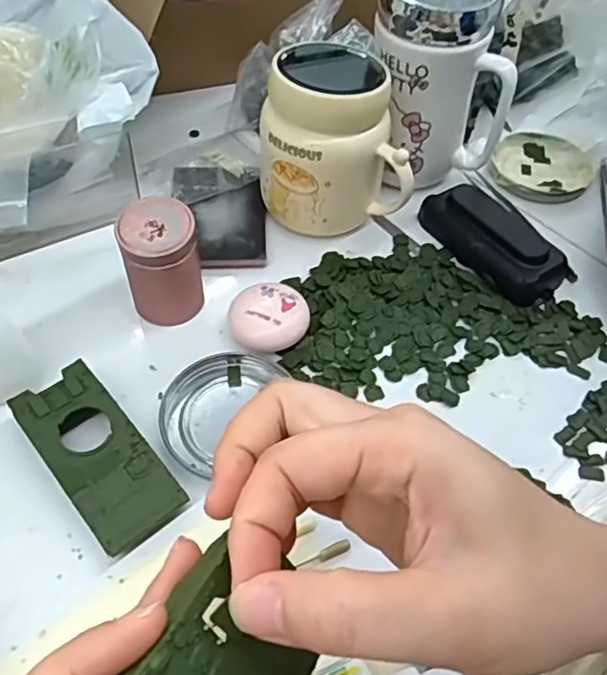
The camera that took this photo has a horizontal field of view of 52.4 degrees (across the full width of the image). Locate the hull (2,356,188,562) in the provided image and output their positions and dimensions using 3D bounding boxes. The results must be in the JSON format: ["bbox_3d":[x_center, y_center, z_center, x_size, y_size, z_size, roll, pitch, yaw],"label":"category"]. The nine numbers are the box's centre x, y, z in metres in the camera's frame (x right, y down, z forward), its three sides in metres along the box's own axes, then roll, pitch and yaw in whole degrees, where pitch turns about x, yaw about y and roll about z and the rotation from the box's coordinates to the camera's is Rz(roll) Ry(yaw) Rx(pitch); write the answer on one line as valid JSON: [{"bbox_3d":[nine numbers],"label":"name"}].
[{"bbox_3d":[-0.108,0.062,0.325,0.047,0.022,0.104,-35,61,-25],"label":"hull"}]

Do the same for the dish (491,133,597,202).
[{"bbox_3d":[0.192,-0.137,0.496,0.077,0.009,0.073,1,53,-1],"label":"dish"}]

